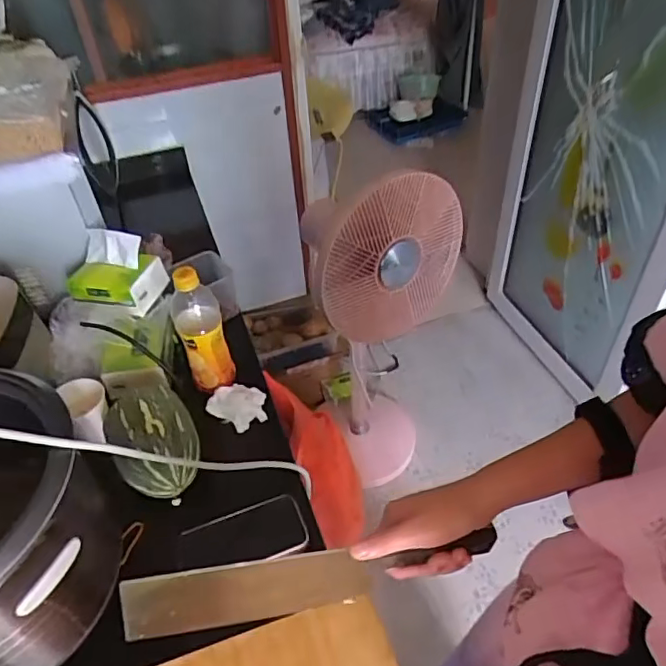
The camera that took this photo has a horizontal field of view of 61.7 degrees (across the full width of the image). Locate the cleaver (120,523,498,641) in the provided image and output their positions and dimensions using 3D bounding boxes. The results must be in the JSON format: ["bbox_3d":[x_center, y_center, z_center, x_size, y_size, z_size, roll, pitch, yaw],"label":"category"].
[{"bbox_3d":[-0.013,0.211,0.473,0.307,0.100,0.014,-4,42,-14],"label":"cleaver"}]

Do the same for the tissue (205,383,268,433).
[{"bbox_3d":[-0.134,0.101,0.791,0.079,0.027,0.060,21,49,25],"label":"tissue"}]

